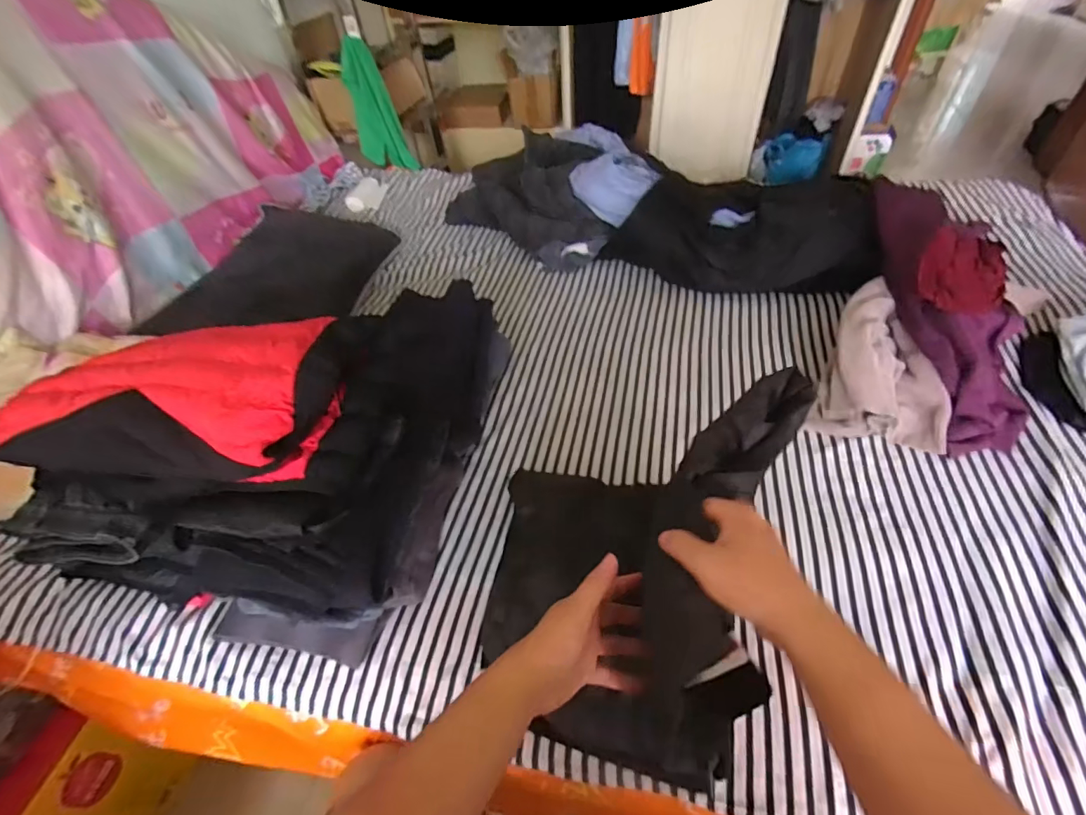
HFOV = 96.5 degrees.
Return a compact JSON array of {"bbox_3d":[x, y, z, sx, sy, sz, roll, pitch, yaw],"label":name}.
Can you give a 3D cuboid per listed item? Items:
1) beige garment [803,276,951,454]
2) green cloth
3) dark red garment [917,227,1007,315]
[{"bbox_3d":[0.581,-0.082,0.835,0.184,0.110,0.280,12,49,16],"label":"beige garment"},{"bbox_3d":[-0.521,-0.923,1.500,0.148,0.347,0.060,-16,48,-9],"label":"green cloth"},{"bbox_3d":[0.708,-0.233,0.823,0.117,0.045,0.178,14,52,19],"label":"dark red garment"}]

